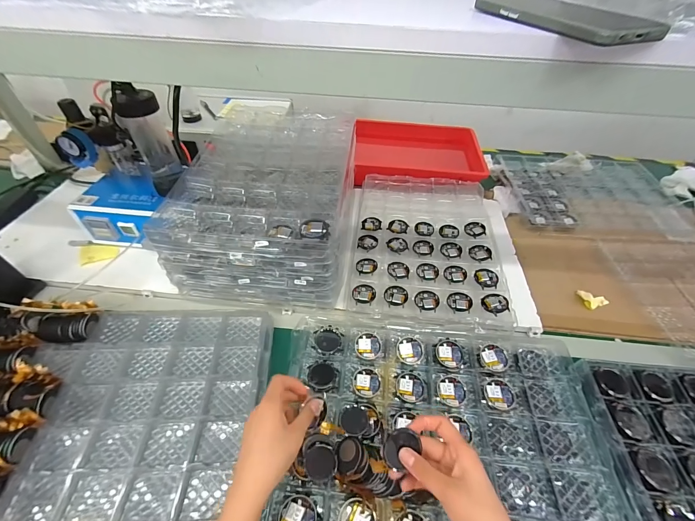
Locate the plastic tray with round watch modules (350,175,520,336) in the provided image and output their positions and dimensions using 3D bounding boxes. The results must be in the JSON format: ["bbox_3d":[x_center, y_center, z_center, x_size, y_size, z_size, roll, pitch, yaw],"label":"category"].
[{"bbox_3d":[0.170,-0.053,0.676,0.297,0.018,0.437,6,48,4],"label":"plastic tray with round watch modules"}]

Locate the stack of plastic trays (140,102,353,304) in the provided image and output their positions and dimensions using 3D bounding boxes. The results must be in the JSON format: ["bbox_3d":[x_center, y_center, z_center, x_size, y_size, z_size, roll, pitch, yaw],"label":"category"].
[{"bbox_3d":[-0.154,-0.140,0.652,0.297,0.153,0.434,4,48,2],"label":"stack of plastic trays"}]

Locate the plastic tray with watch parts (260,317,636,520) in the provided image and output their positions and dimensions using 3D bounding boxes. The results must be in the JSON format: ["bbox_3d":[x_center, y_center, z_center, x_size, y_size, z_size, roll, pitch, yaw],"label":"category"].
[{"bbox_3d":[0.128,0.231,0.427,0.440,0.029,0.306,5,48,3],"label":"plastic tray with watch parts"}]

